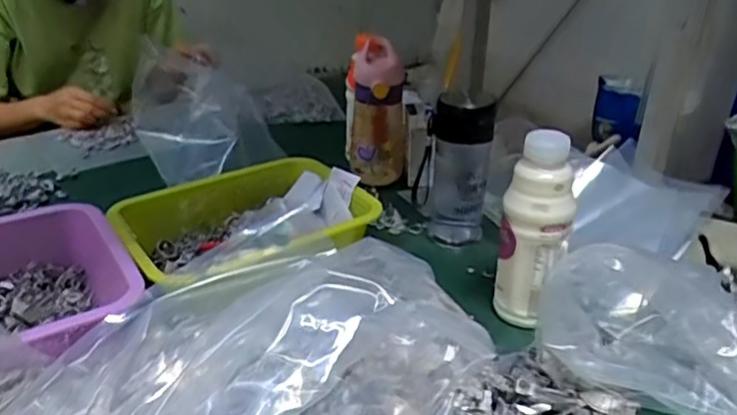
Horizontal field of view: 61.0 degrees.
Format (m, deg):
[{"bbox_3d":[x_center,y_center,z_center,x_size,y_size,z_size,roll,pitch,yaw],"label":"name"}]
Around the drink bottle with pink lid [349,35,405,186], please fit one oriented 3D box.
[{"bbox_3d":[0.013,-0.136,0.906,0.083,0.195,0.077,3,28,0],"label":"drink bottle with pink lid"}]

